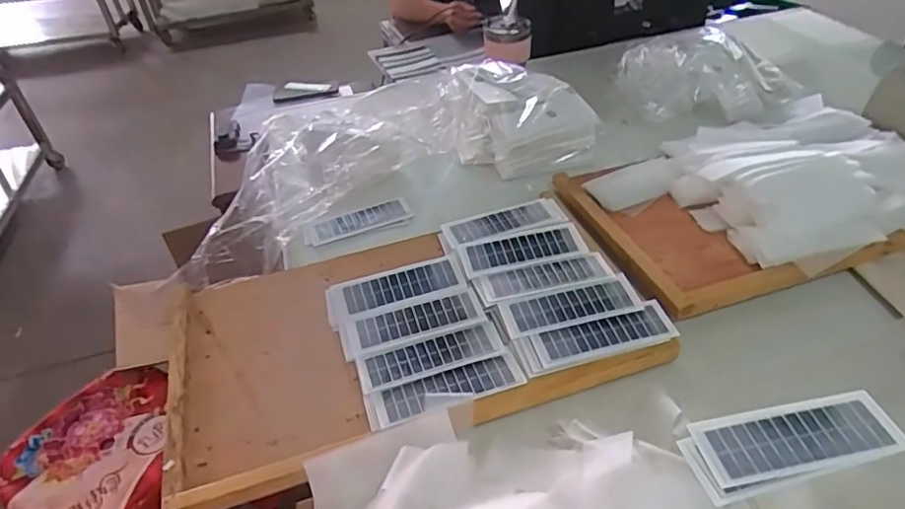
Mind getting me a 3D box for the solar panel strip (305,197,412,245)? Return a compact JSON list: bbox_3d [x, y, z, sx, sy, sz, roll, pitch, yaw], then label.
[{"bbox_3d":[-0.128,-0.049,0.818,0.144,0.011,0.056,-18,42,-14],"label":"solar panel strip"}]

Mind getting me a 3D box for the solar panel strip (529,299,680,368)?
[{"bbox_3d":[0.152,0.082,0.589,0.141,0.008,0.046,-13,44,-9],"label":"solar panel strip"}]

